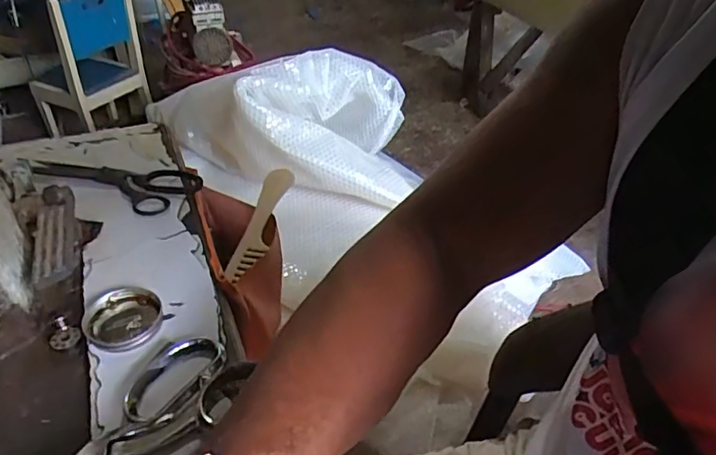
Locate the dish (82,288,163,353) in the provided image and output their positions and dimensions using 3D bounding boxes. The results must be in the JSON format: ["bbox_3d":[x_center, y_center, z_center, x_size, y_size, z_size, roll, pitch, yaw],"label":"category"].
[{"bbox_3d":[-0.179,0.069,0.406,0.054,0.016,0.056,0,39,0],"label":"dish"}]

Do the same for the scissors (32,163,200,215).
[{"bbox_3d":[-0.260,-0.053,0.569,0.187,0.019,0.071,17,42,21],"label":"scissors"}]

